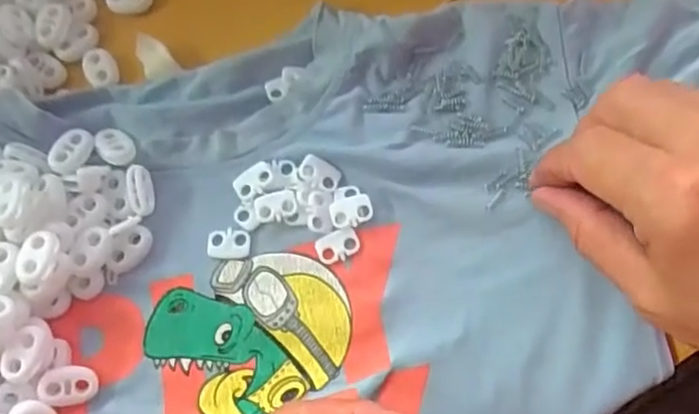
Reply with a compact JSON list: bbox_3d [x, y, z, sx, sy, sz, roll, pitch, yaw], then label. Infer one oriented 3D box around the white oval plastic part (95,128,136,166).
[{"bbox_3d":[-0.105,-0.027,0.286,0.020,0.005,0.014,36,78,12],"label":"white oval plastic part"}]

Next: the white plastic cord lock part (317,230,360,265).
[{"bbox_3d":[-0.005,0.017,0.275,0.019,0.004,0.012,-17,73,-3],"label":"white plastic cord lock part"}]

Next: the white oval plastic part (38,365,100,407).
[{"bbox_3d":[-0.114,0.073,0.260,0.022,0.005,0.015,2,85,-23],"label":"white oval plastic part"}]

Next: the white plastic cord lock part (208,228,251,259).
[{"bbox_3d":[-0.053,0.016,0.278,0.019,0.004,0.013,-1,73,2],"label":"white plastic cord lock part"}]

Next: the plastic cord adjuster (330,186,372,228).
[{"bbox_3d":[0.001,-0.001,0.278,0.018,0.004,0.019,-1,73,2],"label":"plastic cord adjuster"}]

